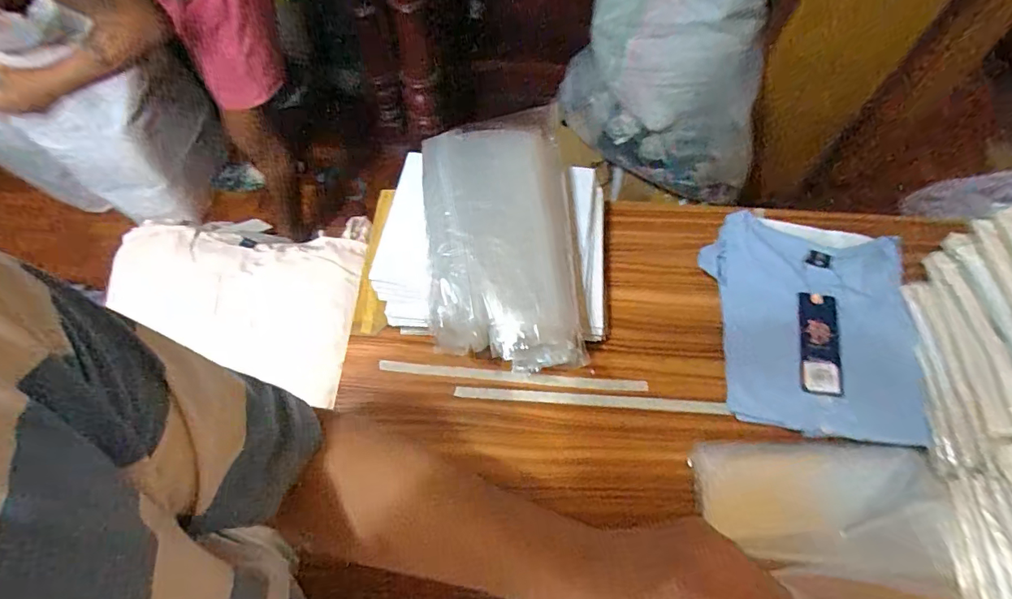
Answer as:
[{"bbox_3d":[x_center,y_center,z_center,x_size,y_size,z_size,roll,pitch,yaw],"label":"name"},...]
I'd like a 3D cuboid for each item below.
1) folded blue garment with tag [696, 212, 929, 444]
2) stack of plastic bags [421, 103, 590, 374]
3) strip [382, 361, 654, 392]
[{"bbox_3d":[0.359,0.028,0.583,0.225,0.047,0.261,5,63,3],"label":"folded blue garment with tag"},{"bbox_3d":[-0.004,-0.059,0.573,0.165,0.154,0.270,-3,63,-3],"label":"stack of plastic bags"},{"bbox_3d":[0.008,0.092,0.590,0.313,0.010,0.016,4,63,3],"label":"strip"}]

